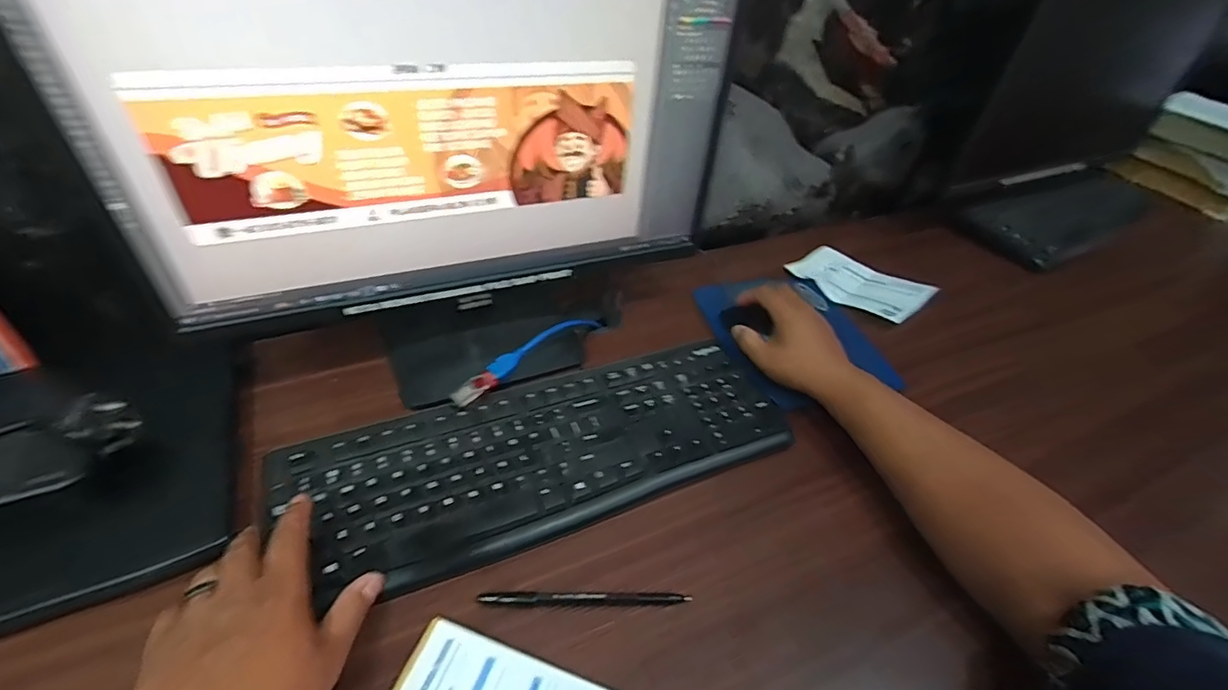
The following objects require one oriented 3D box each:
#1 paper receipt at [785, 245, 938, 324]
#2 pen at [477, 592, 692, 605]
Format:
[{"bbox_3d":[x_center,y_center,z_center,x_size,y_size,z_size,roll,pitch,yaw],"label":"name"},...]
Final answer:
[{"bbox_3d":[0.326,-0.086,0.700,0.109,0.026,0.163,-31,56,-32],"label":"paper receipt"},{"bbox_3d":[-0.020,0.182,0.378,0.151,0.004,0.008,3,45,-4],"label":"pen"}]

